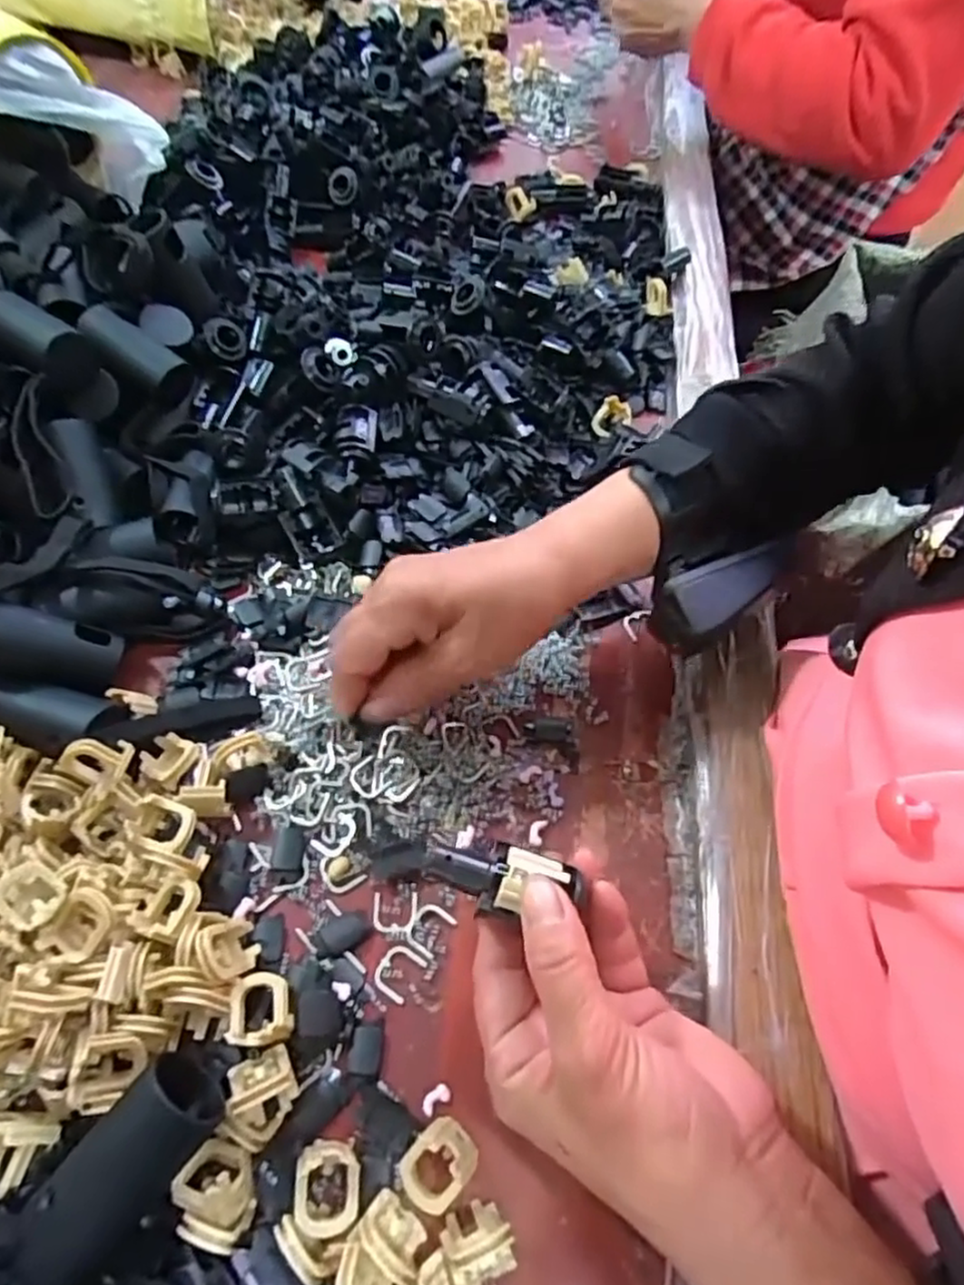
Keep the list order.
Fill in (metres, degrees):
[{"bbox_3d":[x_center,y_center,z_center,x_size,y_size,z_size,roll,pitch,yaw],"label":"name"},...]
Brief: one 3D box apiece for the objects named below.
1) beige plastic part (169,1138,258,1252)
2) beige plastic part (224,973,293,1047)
[{"bbox_3d":[-0.090,0.185,0.234,0.028,0.017,0.024,15,59,7],"label":"beige plastic part"},{"bbox_3d":[-0.084,0.139,0.264,0.022,0.013,0.025,-9,59,-8],"label":"beige plastic part"}]

